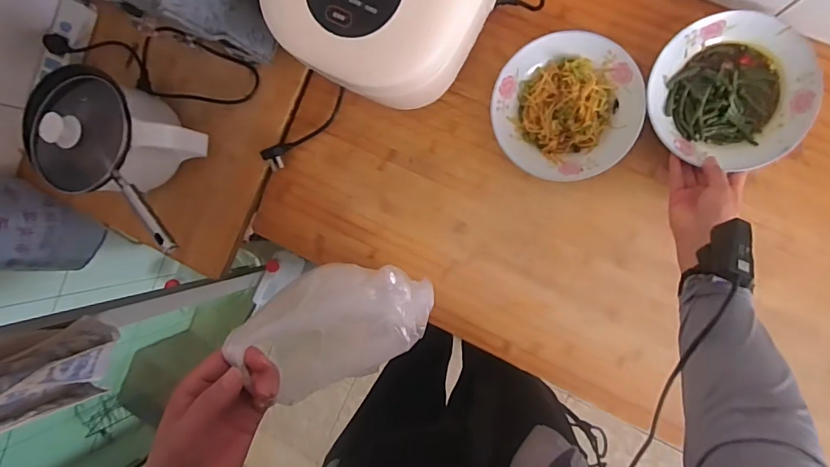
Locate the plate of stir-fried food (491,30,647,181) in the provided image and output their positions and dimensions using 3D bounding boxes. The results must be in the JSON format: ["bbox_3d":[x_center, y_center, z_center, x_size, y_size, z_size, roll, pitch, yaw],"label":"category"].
[{"bbox_3d":[0.205,-0.170,0.640,0.188,0.041,0.187,0,92,9],"label":"plate of stir-fried food"}]

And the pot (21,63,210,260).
[{"bbox_3d":[-0.386,-0.109,0.670,0.293,0.175,0.161,28,98,7],"label":"pot"}]

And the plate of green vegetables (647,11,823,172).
[{"bbox_3d":[0.401,-0.182,0.598,0.189,0.024,0.184,0,92,9],"label":"plate of green vegetables"}]

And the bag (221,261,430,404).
[{"bbox_3d":[-0.076,0.093,0.485,0.071,0.270,0.106,6,94,32],"label":"bag"}]

